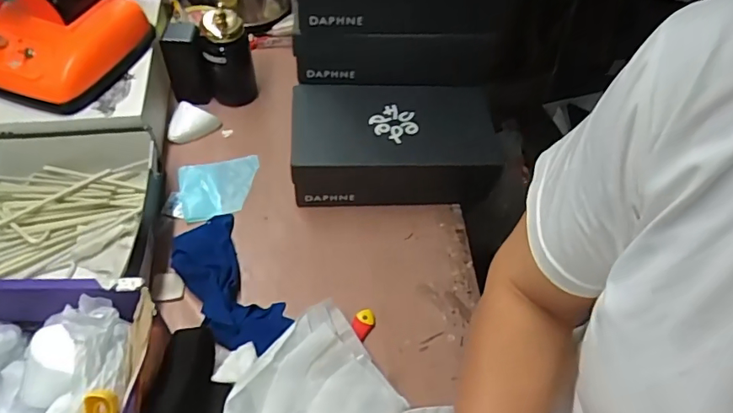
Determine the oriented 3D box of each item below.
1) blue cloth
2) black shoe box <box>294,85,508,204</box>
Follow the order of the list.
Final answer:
[{"bbox_3d":[-0.182,0.101,0.687,0.099,0.031,0.225,-26,60,-23],"label":"blue cloth"},{"bbox_3d":[0.038,-0.090,0.801,0.295,0.104,0.179,-1,53,-6],"label":"black shoe box"}]

